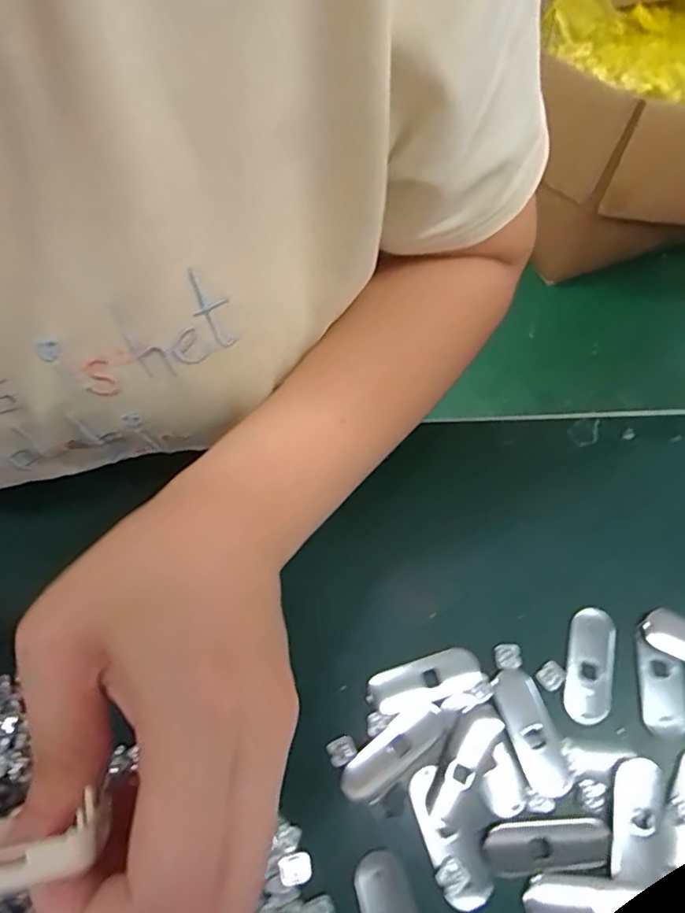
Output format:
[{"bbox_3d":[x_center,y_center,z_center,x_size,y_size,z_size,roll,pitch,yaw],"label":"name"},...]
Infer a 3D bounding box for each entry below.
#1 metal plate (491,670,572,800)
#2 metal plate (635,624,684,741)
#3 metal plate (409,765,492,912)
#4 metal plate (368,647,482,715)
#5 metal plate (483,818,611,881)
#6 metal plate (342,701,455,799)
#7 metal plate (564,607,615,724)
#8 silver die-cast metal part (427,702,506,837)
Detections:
[{"bbox_3d":[0.083,0.121,0.247,0.020,0.004,0.050,-14,66,-7],"label":"metal plate"},{"bbox_3d":[0.146,0.104,0.257,0.019,0.004,0.045,6,65,3],"label":"metal plate"},{"bbox_3d":[0.042,0.156,0.229,0.019,0.004,0.050,-21,67,-10],"label":"metal plate"},{"bbox_3d":[0.038,0.102,0.256,0.050,0.004,0.018,-17,66,-8],"label":"metal plate"},{"bbox_3d":[0.083,0.159,0.229,0.050,0.004,0.018,-5,65,-2],"label":"metal plate"},{"bbox_3d":[0.023,0.126,0.244,0.053,0.004,0.017,-33,69,-14],"label":"metal plate"},{"bbox_3d":[0.115,0.095,0.259,0.020,0.004,0.050,13,66,6],"label":"metal plate"},{"bbox_3d":[0.051,0.132,0.240,0.016,0.004,0.053,30,68,13],"label":"silver die-cast metal part"}]

